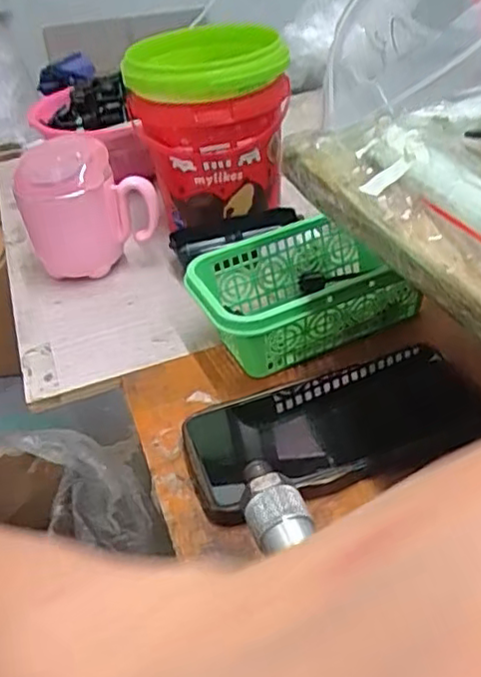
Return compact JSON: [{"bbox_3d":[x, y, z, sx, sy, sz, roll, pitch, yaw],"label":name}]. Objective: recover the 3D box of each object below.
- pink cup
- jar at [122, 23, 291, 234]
[{"bbox_3d":[-0.129,-0.107,0.545,0.100,0.104,0.071,-20,38,-16],"label":"pink cup"},{"bbox_3d":[-0.025,-0.177,0.574,0.123,0.159,0.123,-5,37,4],"label":"jar"}]

